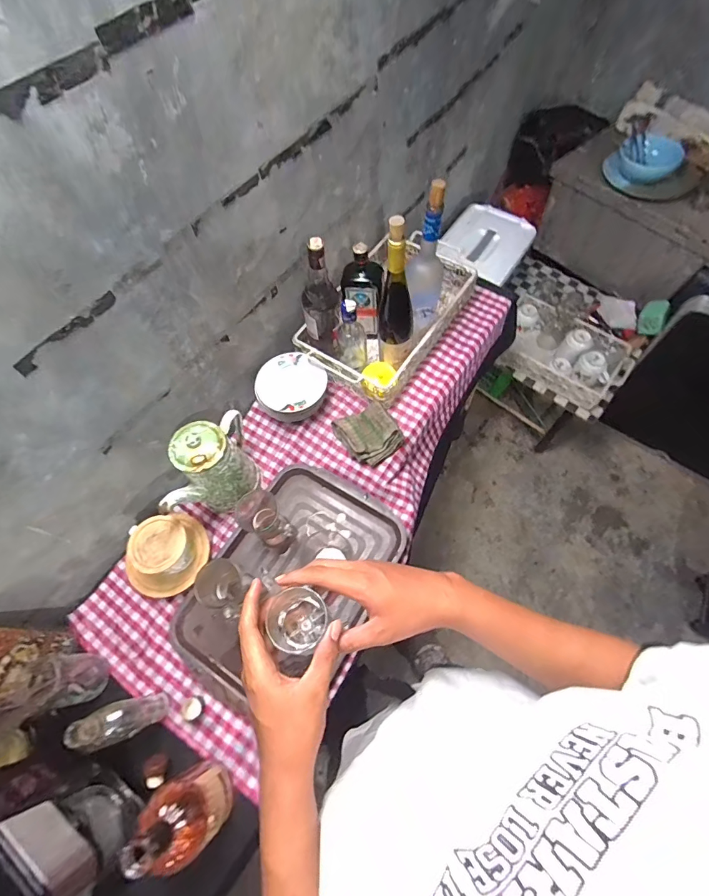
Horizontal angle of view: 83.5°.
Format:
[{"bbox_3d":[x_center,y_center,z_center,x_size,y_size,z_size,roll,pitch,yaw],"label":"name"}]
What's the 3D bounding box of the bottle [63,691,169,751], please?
[{"bbox_3d":[-0.353,0.412,0.601,0.060,0.157,0.049,-25,66,-10],"label":"bottle"}]

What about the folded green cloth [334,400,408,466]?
[{"bbox_3d":[0.031,-0.033,0.841,0.118,0.036,0.128,-29,67,-12],"label":"folded green cloth"}]

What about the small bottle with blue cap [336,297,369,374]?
[{"bbox_3d":[-0.002,-0.226,0.821,0.064,0.174,0.080,-8,64,-3],"label":"small bottle with blue cap"}]

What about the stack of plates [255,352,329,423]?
[{"bbox_3d":[-0.137,-0.129,0.873,0.151,0.071,0.153,-36,69,-15],"label":"stack of plates"}]

